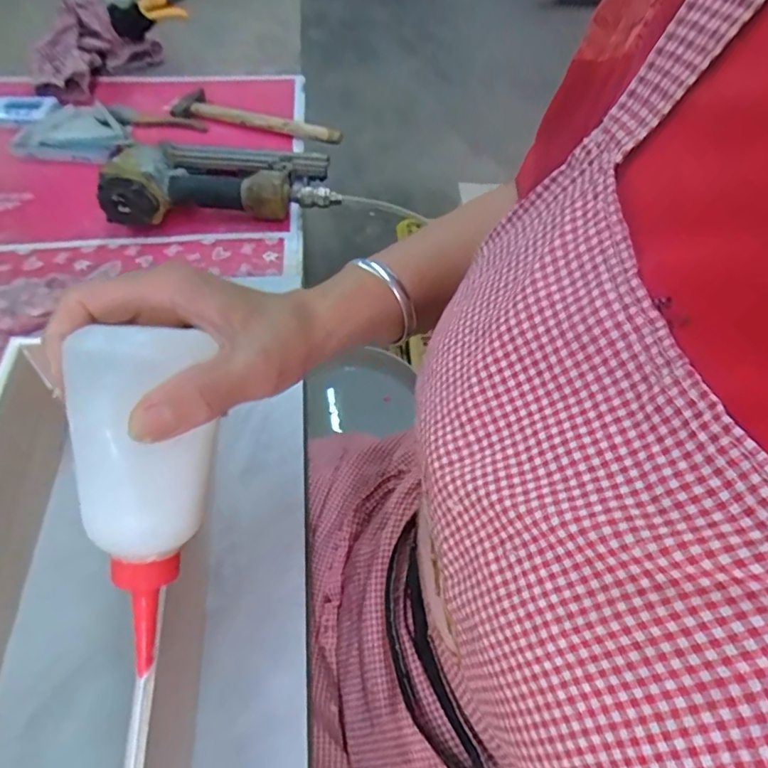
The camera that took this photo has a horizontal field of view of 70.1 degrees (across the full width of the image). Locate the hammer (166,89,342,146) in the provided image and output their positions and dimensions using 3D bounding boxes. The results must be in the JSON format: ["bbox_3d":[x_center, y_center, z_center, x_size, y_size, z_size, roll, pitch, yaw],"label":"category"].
[{"bbox_3d":[-0.171,-0.371,0.760,0.239,0.021,0.076,10,51,5],"label":"hammer"}]

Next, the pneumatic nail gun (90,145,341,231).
[{"bbox_3d":[-0.184,-0.243,0.638,0.245,0.071,0.146,-3,51,-6],"label":"pneumatic nail gun"}]

